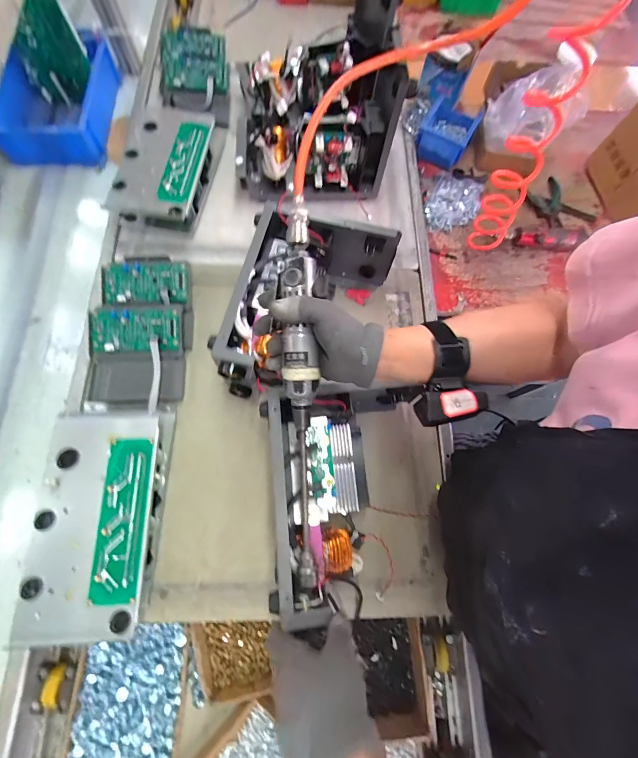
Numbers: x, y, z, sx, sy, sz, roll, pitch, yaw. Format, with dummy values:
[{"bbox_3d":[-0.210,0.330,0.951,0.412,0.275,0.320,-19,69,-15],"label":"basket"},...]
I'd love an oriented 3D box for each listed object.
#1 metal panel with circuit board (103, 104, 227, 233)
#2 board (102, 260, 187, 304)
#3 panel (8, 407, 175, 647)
[{"bbox_3d":[-0.315,-0.439,0.687,0.180,0.071,0.310,8,72,0],"label":"metal panel with circuit board"},{"bbox_3d":[-0.310,-0.175,0.598,0.141,0.018,0.075,-1,90,-6],"label":"board"},{"bbox_3d":[-0.315,0.189,0.480,0.159,0.059,0.301,-1,72,-5],"label":"panel"}]

